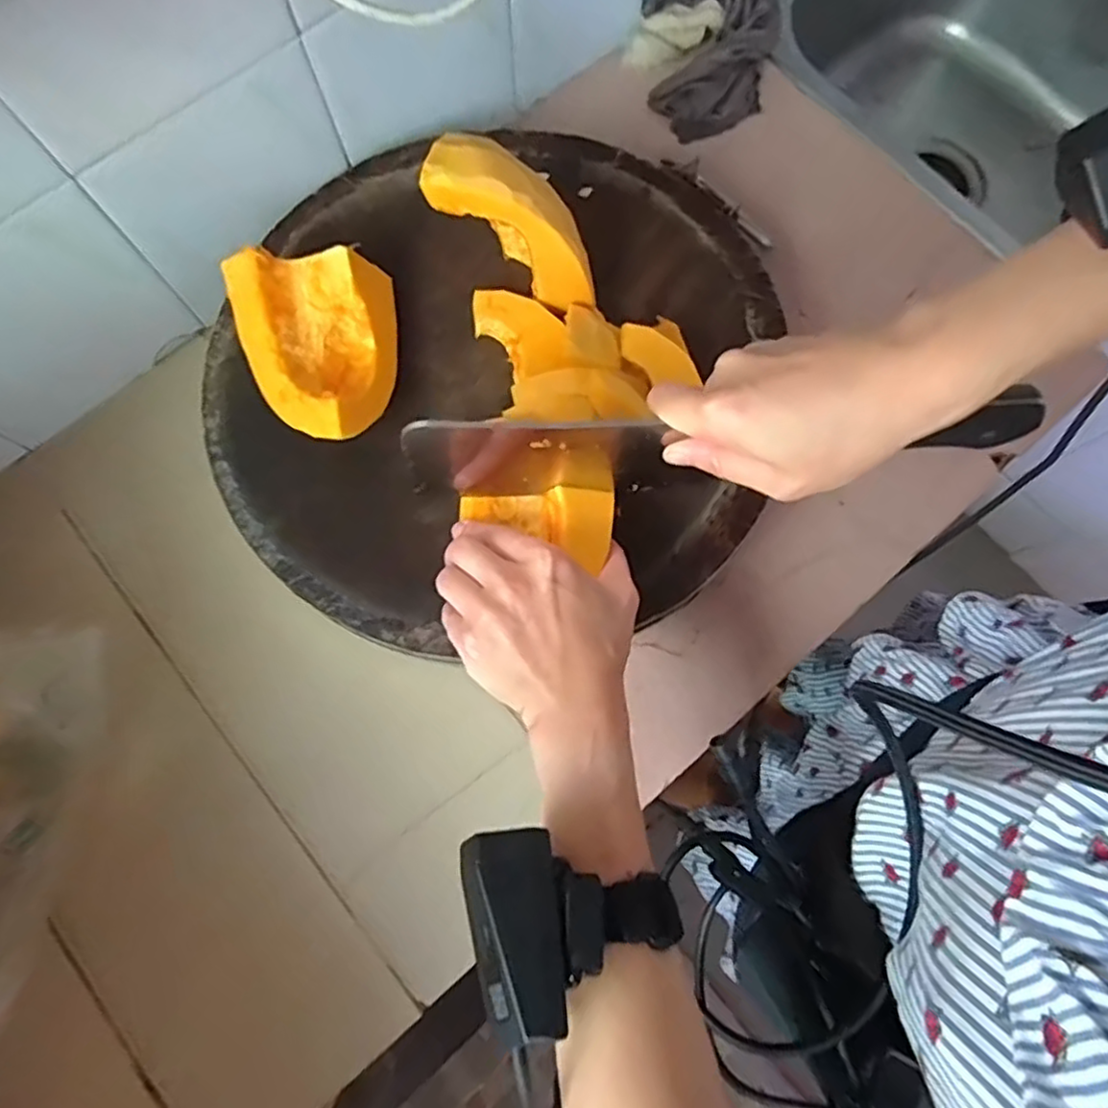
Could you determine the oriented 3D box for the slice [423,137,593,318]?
[{"bbox_3d":[-0.016,-0.181,0.383,0.048,0.127,0.038,-2,72,36],"label":"slice"}]

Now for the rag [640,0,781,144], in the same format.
[{"bbox_3d":[0.126,-0.394,0.530,0.101,0.055,0.119,-2,76,-2],"label":"rag"}]

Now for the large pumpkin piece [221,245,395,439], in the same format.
[{"bbox_3d":[-0.144,-0.121,0.419,0.089,0.051,0.117,-5,76,-3],"label":"large pumpkin piece"}]

